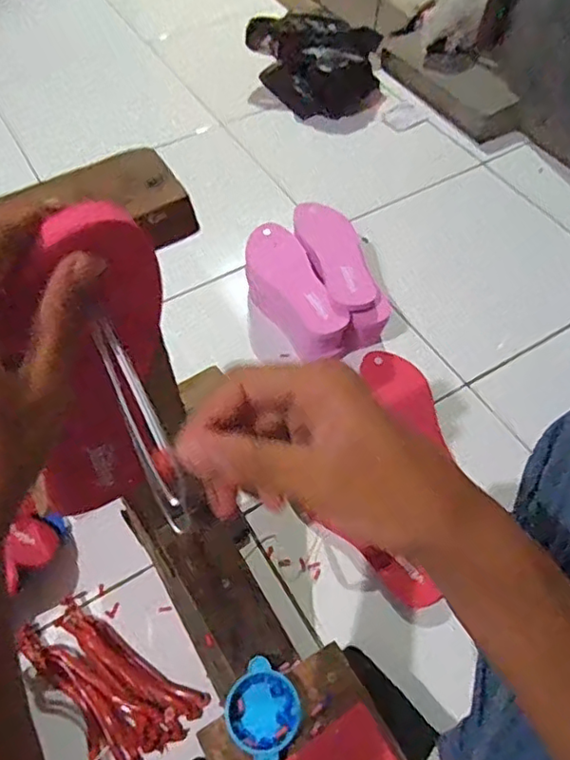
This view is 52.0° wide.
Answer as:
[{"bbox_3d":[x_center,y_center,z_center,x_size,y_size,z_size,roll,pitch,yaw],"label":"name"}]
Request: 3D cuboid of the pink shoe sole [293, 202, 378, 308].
[{"bbox_3d":[0.082,-0.211,0.936,0.089,0.016,0.233,-16,59,-11],"label":"pink shoe sole"}]

